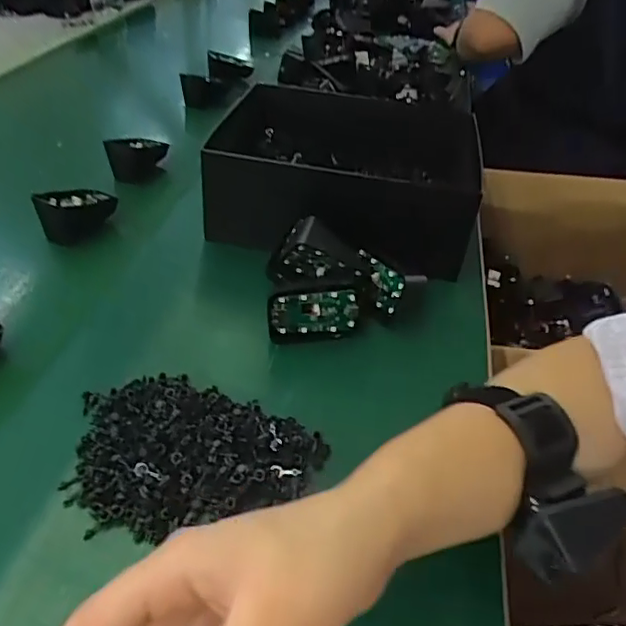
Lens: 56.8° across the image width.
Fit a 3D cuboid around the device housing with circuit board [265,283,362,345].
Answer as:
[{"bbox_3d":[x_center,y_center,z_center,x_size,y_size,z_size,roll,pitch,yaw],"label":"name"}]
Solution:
[{"bbox_3d":[0.001,0.000,0.431,0.068,0.041,0.012,-7,39,-12],"label":"device housing with circuit board"}]

